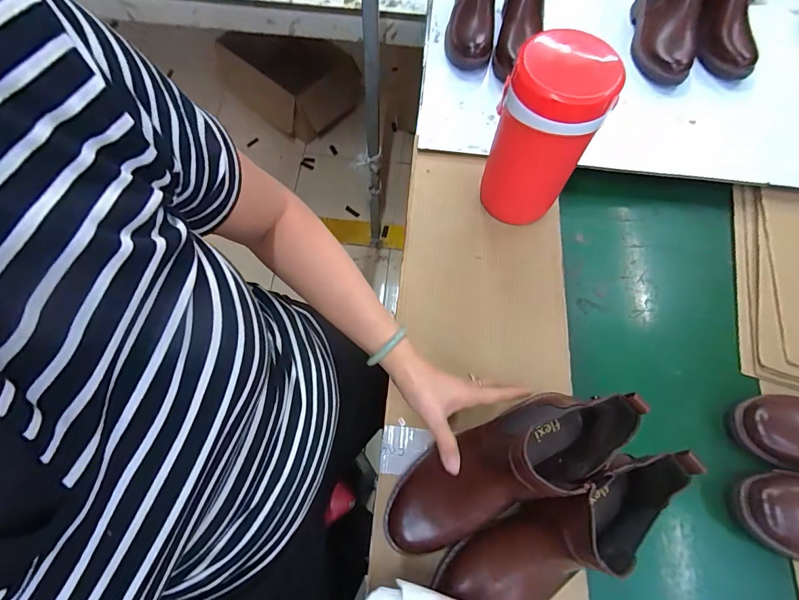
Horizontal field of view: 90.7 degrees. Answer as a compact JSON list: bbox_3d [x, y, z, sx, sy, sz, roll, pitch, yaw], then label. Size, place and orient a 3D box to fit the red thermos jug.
[{"bbox_3d":[0.182,-0.208,0.532,0.113,0.228,0.108,0,68,-1],"label":"red thermos jug"}]

